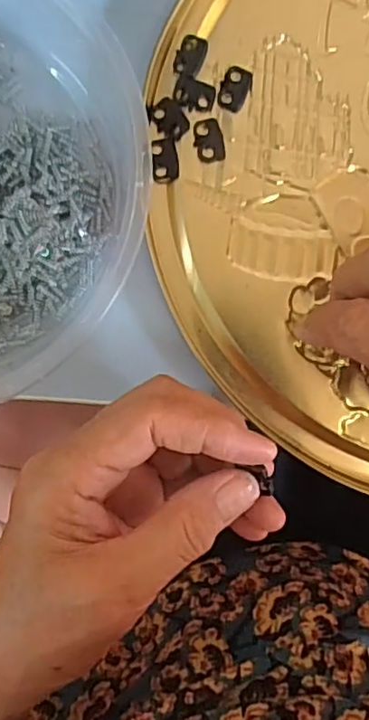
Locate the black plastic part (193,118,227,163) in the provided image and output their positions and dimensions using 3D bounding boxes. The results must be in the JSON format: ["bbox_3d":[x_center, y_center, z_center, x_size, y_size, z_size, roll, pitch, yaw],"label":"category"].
[{"bbox_3d":[0.011,-0.099,0.273,0.013,0.004,0.019,-13,89,2],"label":"black plastic part"}]

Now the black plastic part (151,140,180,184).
[{"bbox_3d":[-0.008,-0.090,0.276,0.012,0.004,0.019,-2,89,2],"label":"black plastic part"}]

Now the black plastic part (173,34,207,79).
[{"bbox_3d":[0.003,-0.137,0.272,0.012,0.004,0.018,24,90,2],"label":"black plastic part"}]

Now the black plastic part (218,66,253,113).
[{"bbox_3d":[0.023,-0.122,0.273,0.012,0.004,0.020,18,90,2],"label":"black plastic part"}]

